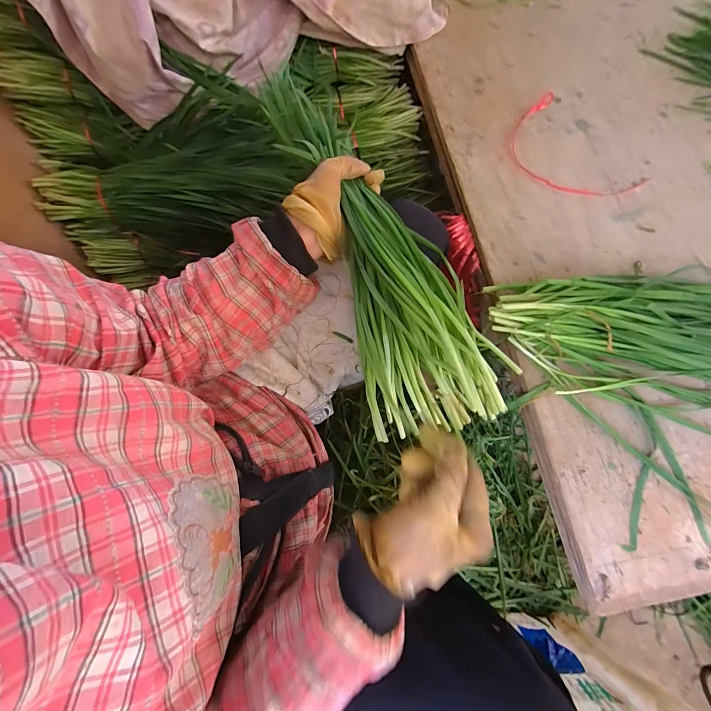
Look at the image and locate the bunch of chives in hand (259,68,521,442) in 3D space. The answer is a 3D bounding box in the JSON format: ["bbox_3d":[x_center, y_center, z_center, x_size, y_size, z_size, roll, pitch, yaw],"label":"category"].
[{"bbox_3d":[0.003,-0.127,0.330,0.096,0.080,0.422,-21,76,-5],"label":"bunch of chives in hand"}]

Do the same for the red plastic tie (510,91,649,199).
[{"bbox_3d":[0.294,-0.276,0.449,0.124,0.007,0.188,-37,78,-9],"label":"red plastic tie"}]

